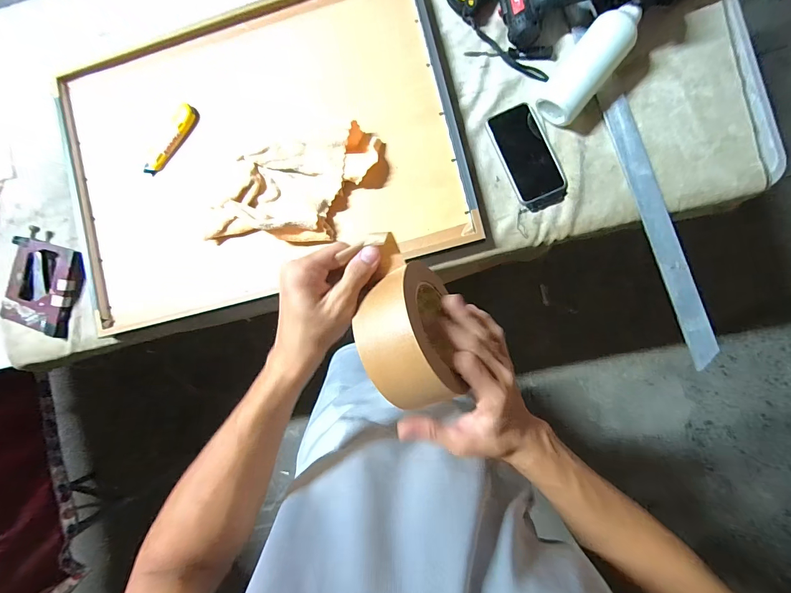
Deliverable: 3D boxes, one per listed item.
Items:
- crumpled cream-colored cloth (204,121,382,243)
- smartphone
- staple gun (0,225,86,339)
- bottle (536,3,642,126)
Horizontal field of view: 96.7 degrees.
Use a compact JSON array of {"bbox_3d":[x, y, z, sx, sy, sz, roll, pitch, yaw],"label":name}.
[{"bbox_3d":[-0.172,-0.170,0.588,0.310,0.052,0.172,-13,88,6],"label":"crumpled cream-colored cloth"},{"bbox_3d":[0.216,-0.235,0.577,0.080,0.009,0.157,-22,87,5],"label":"smartphone"},{"bbox_3d":[-0.662,-0.028,0.661,0.135,0.026,0.175,19,92,6],"label":"staple gun"},{"bbox_3d":[0.296,-0.352,0.538,0.067,0.072,0.168,38,93,5],"label":"bottle"}]

